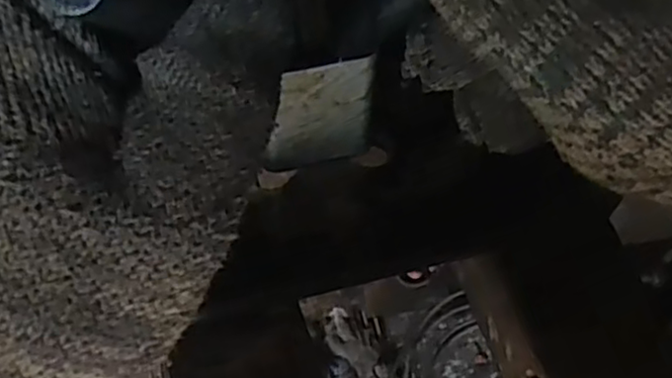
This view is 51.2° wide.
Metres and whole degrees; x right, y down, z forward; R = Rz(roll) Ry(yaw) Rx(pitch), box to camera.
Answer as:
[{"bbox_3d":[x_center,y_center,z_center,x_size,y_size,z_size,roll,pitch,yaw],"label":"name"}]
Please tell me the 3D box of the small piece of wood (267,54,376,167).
[{"bbox_3d":[-0.005,-0.025,0.244,0.035,0.049,0.005,-18,60,-10],"label":"small piece of wood"}]

